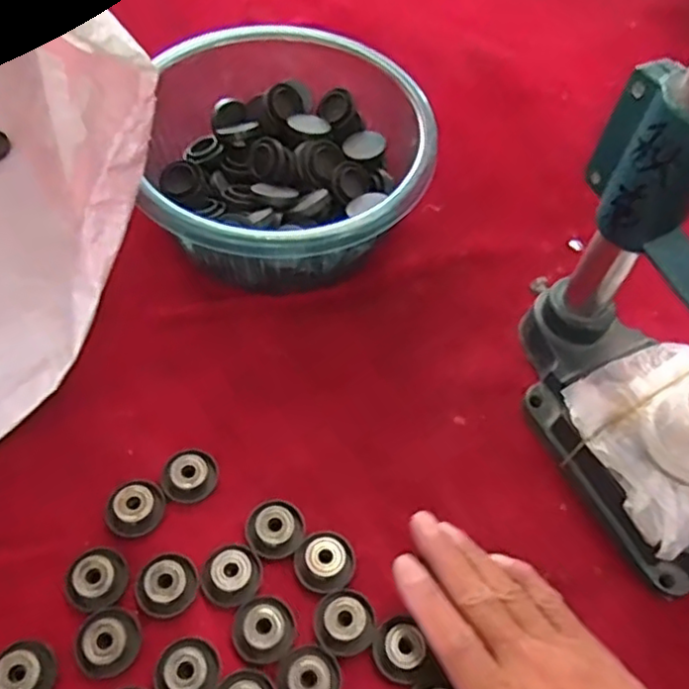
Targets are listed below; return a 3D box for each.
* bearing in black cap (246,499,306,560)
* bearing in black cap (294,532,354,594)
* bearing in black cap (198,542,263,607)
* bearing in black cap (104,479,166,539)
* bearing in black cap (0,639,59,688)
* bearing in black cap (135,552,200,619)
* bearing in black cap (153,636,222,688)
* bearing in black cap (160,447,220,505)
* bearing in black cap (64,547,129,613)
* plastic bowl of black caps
[{"bbox_3d":[-0.039,0.105,0.377,0.033,0.012,0.031,2,58,-3],"label":"bearing in black cap"},{"bbox_3d":[-0.011,0.120,0.369,0.033,0.010,0.033,2,58,-3],"label":"bearing in black cap"},{"bbox_3d":[-0.062,0.126,0.363,0.033,0.009,0.031,2,58,-3],"label":"bearing in black cap"},{"bbox_3d":[-0.120,0.093,0.379,0.028,0.013,0.032,19,58,8],"label":"bearing in black cap"},{"bbox_3d":[-0.161,0.165,0.330,0.029,0.014,0.032,11,58,3],"label":"bearing in black cap"},{"bbox_3d":[-0.097,0.130,0.359,0.032,0.012,0.032,2,58,-3],"label":"bearing in black cap"},{"bbox_3d":[-0.080,0.166,0.335,0.032,0.009,0.032,2,58,-3],"label":"bearing in black cap"},{"bbox_3d":[-0.092,0.077,0.392,0.031,0.009,0.032,2,58,-3],"label":"bearing in black cap"},{"bbox_3d":[-0.134,0.127,0.358,0.029,0.013,0.029,2,58,-3],"label":"bearing in black cap"},{"bbox_3d":[-0.039,-0.132,0.478,0.187,0.082,0.197,2,58,-3],"label":"plastic bowl of black caps"}]

